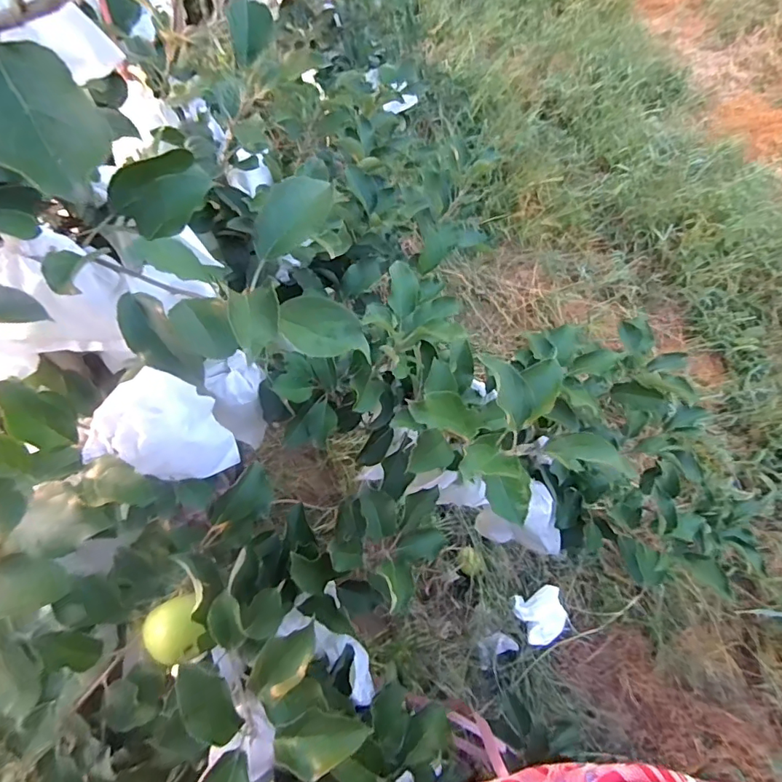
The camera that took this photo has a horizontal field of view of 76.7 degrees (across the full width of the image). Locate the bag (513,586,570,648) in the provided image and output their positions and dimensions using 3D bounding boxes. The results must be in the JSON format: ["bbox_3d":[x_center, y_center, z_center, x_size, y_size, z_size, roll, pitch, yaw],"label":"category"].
[{"bbox_3d":[0.378,0.549,1.214,0.136,0.080,0.115,-18,60,-9],"label":"bag"}]

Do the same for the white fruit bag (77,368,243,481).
[{"bbox_3d":[-0.221,0.042,0.485,0.075,0.140,0.098,-3,59,25],"label":"white fruit bag"}]

